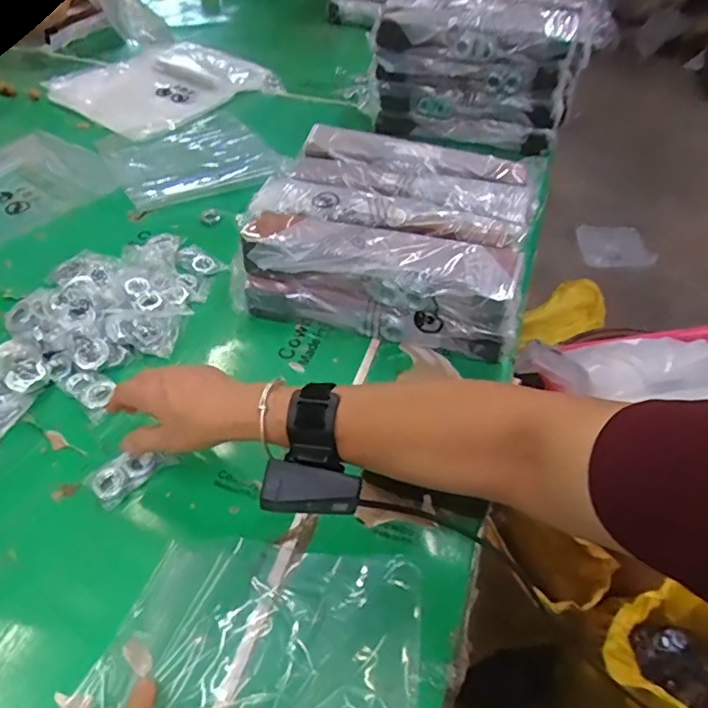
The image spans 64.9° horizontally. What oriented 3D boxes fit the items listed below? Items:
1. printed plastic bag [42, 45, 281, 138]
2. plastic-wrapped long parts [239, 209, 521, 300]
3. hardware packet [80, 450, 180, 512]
[{"bbox_3d":[-0.374,-0.533,1.096,0.368,0.034,0.298,-32,56,-29],"label":"printed plastic bag"},{"bbox_3d":[0.027,-0.103,0.622,0.297,0.053,0.082,13,47,9],"label":"plastic-wrapped long parts"},{"bbox_3d":[-0.204,0.105,0.507,0.071,0.017,0.040,-31,56,-28],"label":"hardware packet"}]

